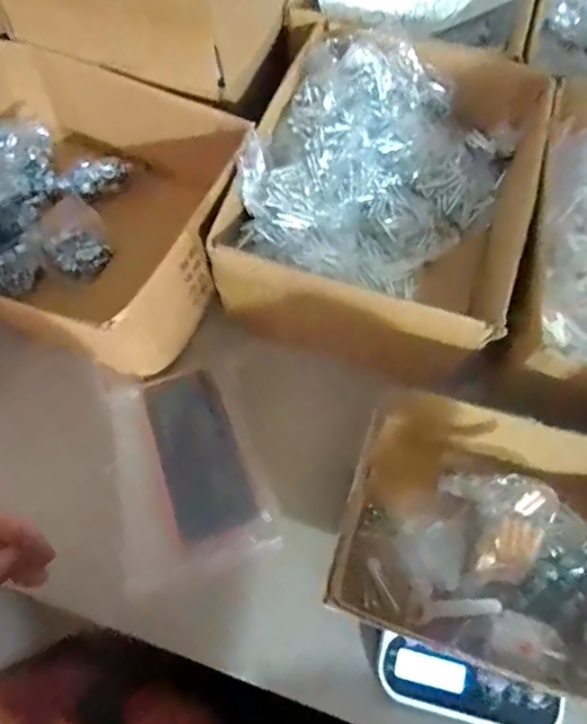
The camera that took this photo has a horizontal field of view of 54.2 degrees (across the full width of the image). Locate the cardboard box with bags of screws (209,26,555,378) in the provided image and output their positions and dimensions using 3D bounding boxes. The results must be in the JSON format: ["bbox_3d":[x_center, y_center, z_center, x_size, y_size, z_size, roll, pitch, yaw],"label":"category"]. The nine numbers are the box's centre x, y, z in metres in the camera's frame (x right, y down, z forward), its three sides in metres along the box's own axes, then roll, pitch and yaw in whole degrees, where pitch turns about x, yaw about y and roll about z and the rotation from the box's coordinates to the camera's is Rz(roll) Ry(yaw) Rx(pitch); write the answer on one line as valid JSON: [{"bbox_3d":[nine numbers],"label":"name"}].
[{"bbox_3d":[0.094,-0.160,0.591,0.266,0.143,0.323,17,67,8],"label":"cardboard box with bags of screws"}]

